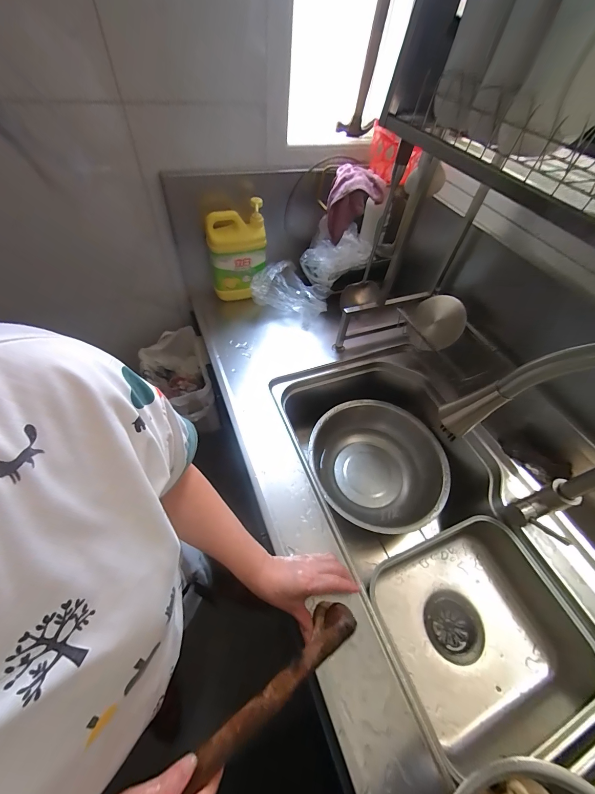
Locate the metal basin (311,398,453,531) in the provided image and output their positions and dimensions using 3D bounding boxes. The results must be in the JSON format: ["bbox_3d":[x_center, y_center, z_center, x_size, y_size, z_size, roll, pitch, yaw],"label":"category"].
[{"bbox_3d":[0.198,0.178,0.794,0.310,0.122,0.326,3,53,-4],"label":"metal basin"}]

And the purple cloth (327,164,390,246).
[{"bbox_3d":[0.130,-0.456,0.730,0.120,0.139,0.086,28,56,15],"label":"purple cloth"}]

